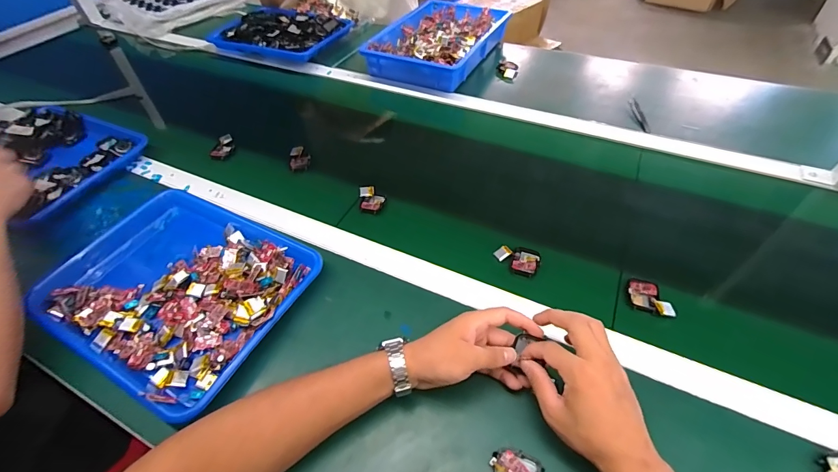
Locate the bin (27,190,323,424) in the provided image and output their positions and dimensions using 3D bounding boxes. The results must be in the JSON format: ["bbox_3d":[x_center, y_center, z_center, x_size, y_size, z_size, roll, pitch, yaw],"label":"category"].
[{"bbox_3d":[-0.327,0.069,0.536,0.335,0.053,0.260,21,54,20],"label":"bin"}]

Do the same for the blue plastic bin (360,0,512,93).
[{"bbox_3d":[0.045,-0.480,0.950,0.256,0.055,0.348,22,54,21],"label":"blue plastic bin"}]

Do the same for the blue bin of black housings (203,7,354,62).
[{"bbox_3d":[-0.382,-0.555,1.041,0.339,0.047,0.210,15,52,15],"label":"blue bin of black housings"}]

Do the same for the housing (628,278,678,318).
[{"bbox_3d":[0.298,0.078,0.495,0.053,0.012,0.043,19,53,18],"label":"housing"}]

